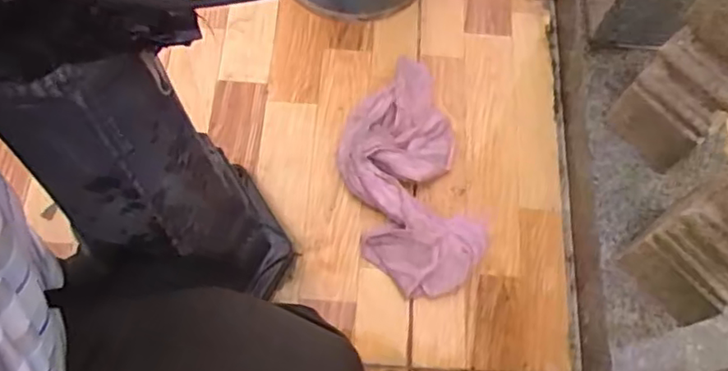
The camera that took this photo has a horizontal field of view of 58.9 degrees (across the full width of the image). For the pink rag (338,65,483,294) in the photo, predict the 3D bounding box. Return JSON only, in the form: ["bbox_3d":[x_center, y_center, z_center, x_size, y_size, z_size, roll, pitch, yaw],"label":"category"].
[{"bbox_3d":[0.056,-0.019,0.888,0.160,0.049,0.339,-9,68,-6],"label":"pink rag"}]

